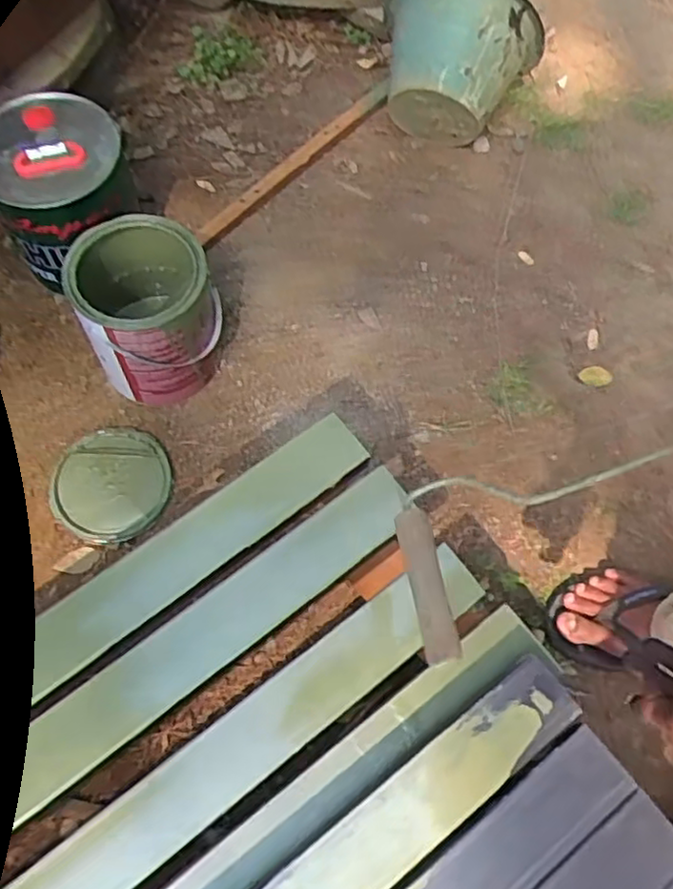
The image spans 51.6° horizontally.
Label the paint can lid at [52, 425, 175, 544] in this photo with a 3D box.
[{"bbox_3d":[-0.296,0.051,0.918,0.148,0.008,0.153,4,67,-1],"label":"paint can lid"}]

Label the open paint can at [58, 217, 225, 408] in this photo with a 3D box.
[{"bbox_3d":[-0.239,-0.167,0.907,0.159,0.195,0.162,1,67,-2],"label":"open paint can"}]

